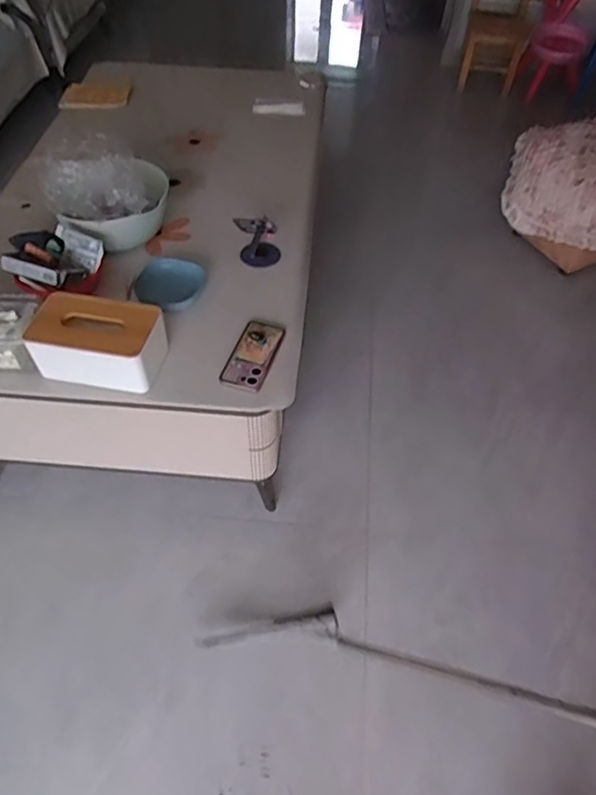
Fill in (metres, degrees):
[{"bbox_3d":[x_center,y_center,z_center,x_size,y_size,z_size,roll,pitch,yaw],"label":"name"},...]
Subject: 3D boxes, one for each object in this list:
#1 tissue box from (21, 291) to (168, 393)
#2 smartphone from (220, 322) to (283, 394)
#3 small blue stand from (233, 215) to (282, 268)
[{"bbox_3d":[-0.349,-0.101,1.002,0.217,0.100,0.135,7,51,4],"label":"tissue box"},{"bbox_3d":[-0.084,-0.082,1.057,0.080,0.015,0.165,14,51,10],"label":"smartphone"},{"bbox_3d":[-0.088,-0.352,1.243,0.097,0.091,0.108,-7,51,-7],"label":"small blue stand"}]

